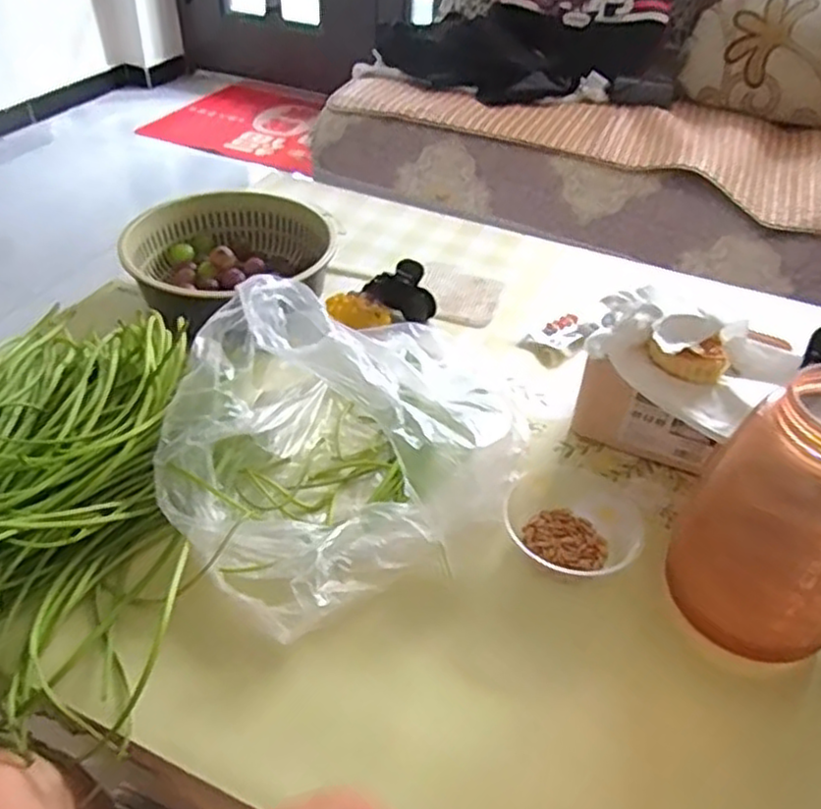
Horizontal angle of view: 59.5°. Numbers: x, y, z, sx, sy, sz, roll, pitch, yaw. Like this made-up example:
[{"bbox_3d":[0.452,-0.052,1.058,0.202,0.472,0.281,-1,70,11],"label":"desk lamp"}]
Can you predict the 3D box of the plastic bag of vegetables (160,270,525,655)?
[{"bbox_3d":[-0.053,0.011,0.609,0.317,0.117,0.277,-21,47,-24],"label":"plastic bag of vegetables"}]

